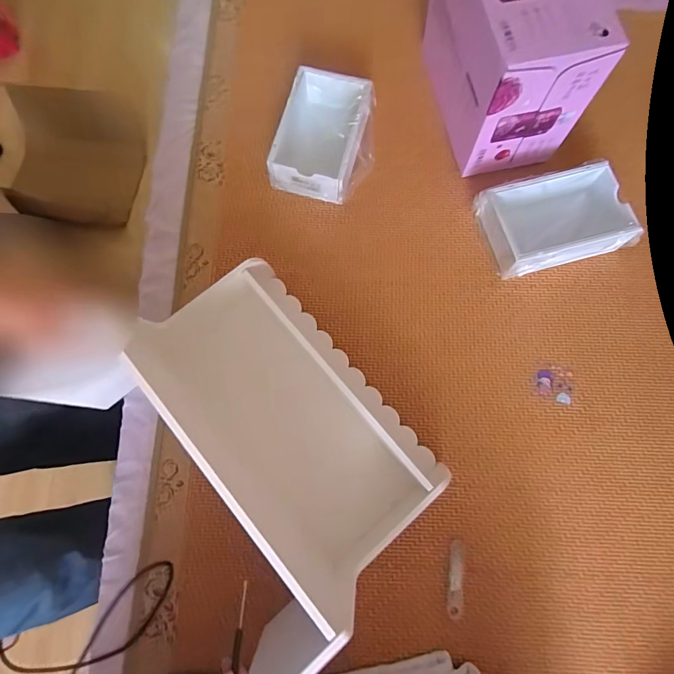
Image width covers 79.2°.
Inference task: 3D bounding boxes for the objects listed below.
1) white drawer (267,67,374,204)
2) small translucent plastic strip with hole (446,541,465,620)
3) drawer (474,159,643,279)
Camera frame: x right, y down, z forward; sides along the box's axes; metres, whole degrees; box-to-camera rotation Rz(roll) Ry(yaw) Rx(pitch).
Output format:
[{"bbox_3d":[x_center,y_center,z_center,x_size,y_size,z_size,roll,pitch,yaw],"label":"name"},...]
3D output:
[{"bbox_3d":[-0.024,-0.317,0.650,0.125,0.076,0.187,15,76,7],"label":"white drawer"},{"bbox_3d":[0.150,0.305,0.514,0.018,0.004,0.087,7,76,5],"label":"small translucent plastic strip with hole"},{"bbox_3d":[0.315,-0.170,0.603,0.189,0.068,0.124,-15,75,-1],"label":"drawer"}]

